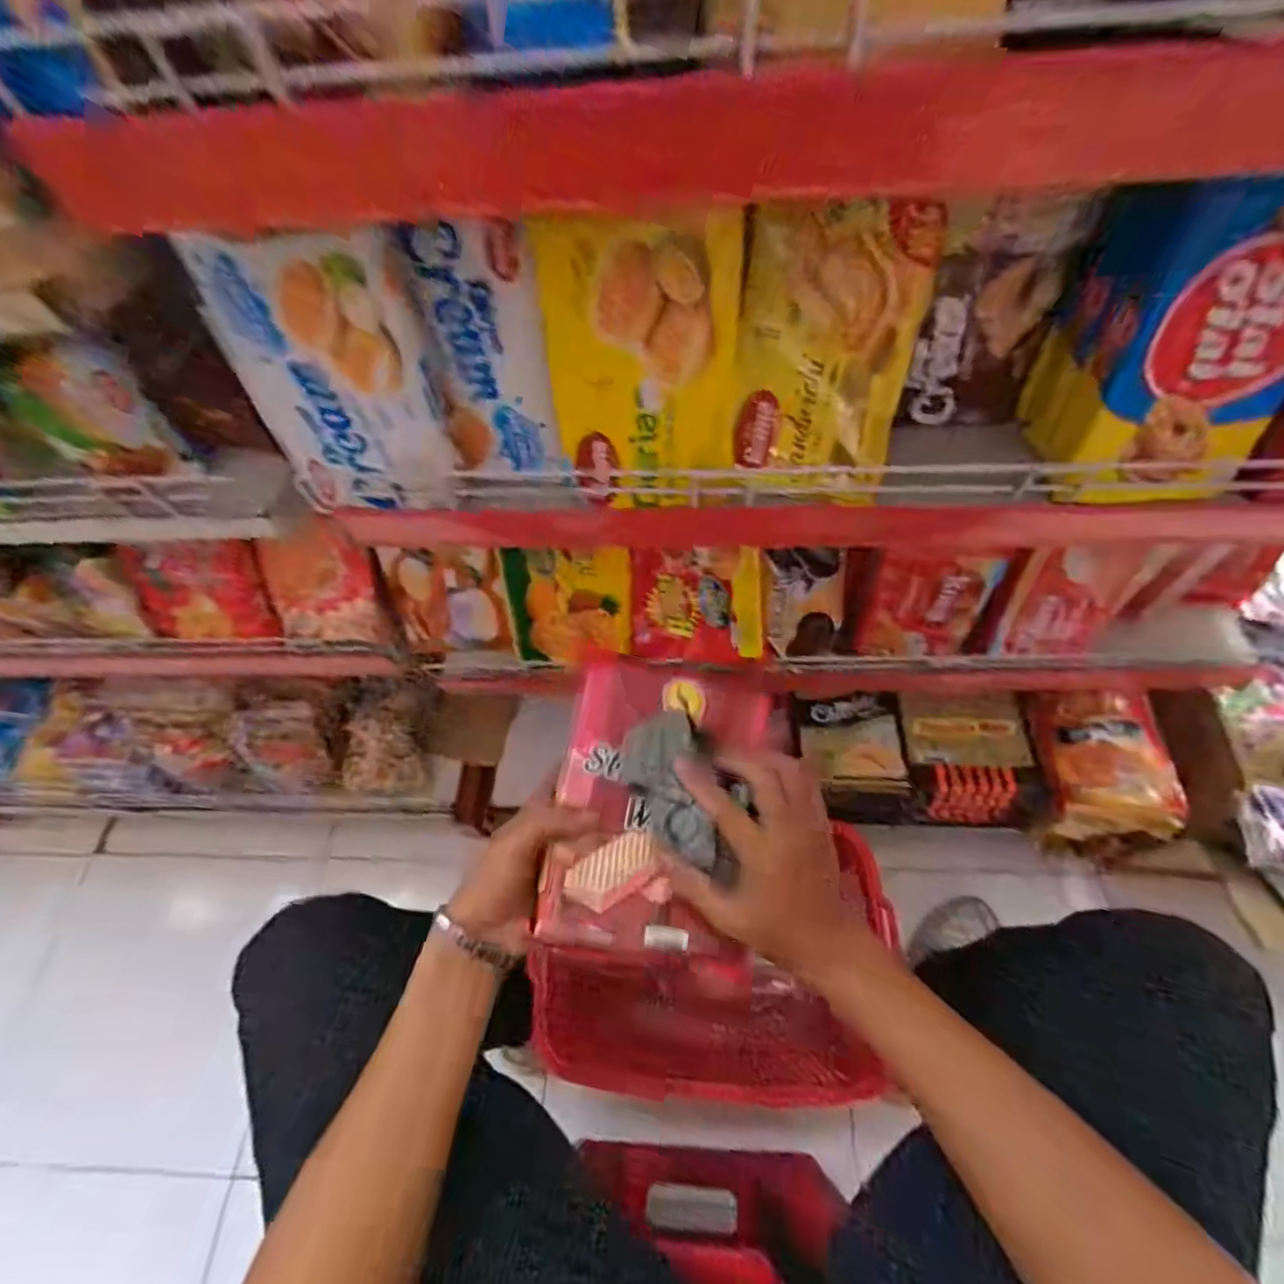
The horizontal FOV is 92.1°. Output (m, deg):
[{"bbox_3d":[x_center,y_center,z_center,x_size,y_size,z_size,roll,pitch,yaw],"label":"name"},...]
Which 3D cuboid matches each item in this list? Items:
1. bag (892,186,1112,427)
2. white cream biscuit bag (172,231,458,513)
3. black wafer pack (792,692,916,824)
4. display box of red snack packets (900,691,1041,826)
[{"bbox_3d":[0.242,-0.225,0.436,0.087,0.146,0.036,6,60,8],"label":"bag"},{"bbox_3d":[-0.205,-0.166,0.422,0.129,0.192,0.033,5,60,8],"label":"white cream biscuit bag"},{"bbox_3d":[0.280,0.148,0.815,0.126,0.047,0.165,-3,59,3],"label":"black wafer pack"},{"bbox_3d":[0.423,0.147,0.802,0.152,0.062,0.153,-4,59,3],"label":"display box of red snack packets"}]

